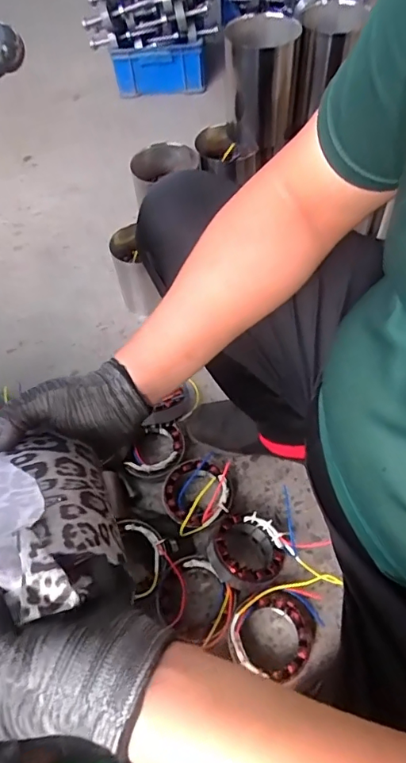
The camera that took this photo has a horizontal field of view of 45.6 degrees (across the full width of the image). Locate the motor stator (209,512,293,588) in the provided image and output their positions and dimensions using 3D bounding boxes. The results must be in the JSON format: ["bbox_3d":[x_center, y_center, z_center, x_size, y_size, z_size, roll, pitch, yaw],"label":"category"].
[{"bbox_3d":[0.069,0.262,0.749,0.110,0.045,0.115,39,52,25],"label":"motor stator"}]

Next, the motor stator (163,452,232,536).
[{"bbox_3d":[-0.004,0.186,0.818,0.125,0.057,0.117,-2,57,3],"label":"motor stator"}]

